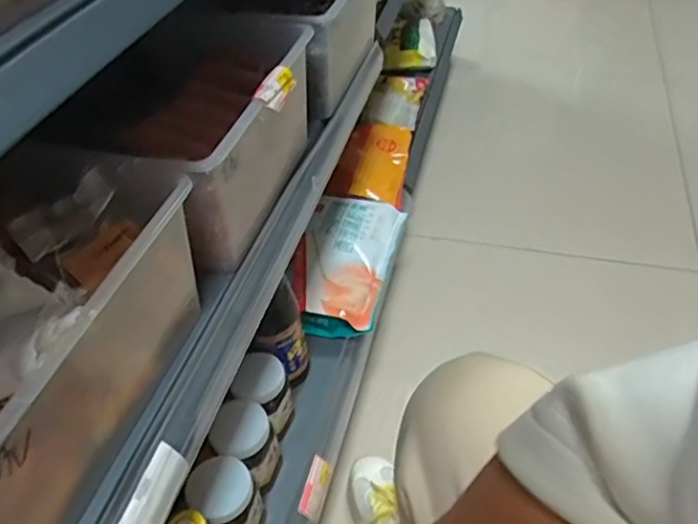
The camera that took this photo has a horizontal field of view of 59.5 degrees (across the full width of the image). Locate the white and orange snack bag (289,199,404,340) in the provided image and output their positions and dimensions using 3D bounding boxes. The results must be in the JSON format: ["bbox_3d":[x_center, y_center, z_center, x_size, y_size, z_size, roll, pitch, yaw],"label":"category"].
[{"bbox_3d":[-0.002,-0.006,1.000,0.138,0.055,0.291,9,44,13],"label":"white and orange snack bag"}]

